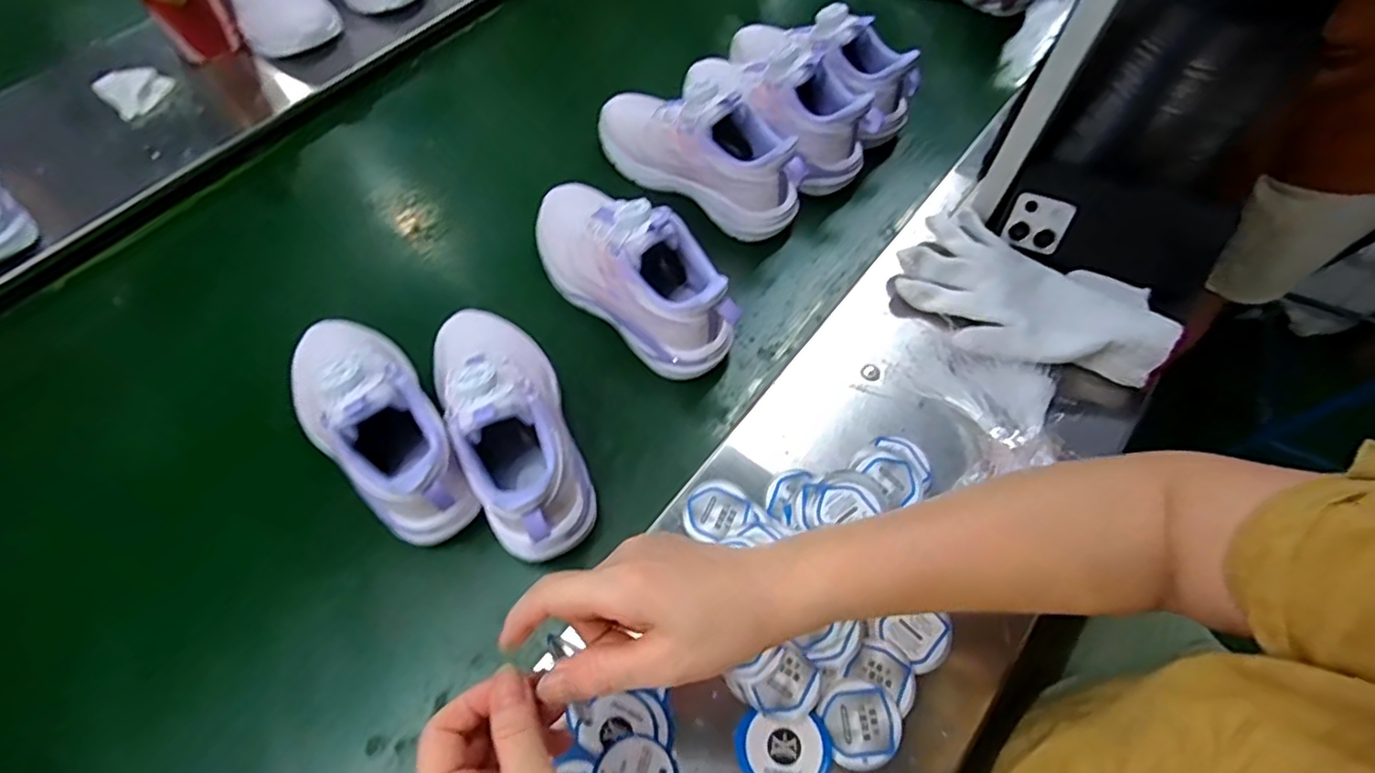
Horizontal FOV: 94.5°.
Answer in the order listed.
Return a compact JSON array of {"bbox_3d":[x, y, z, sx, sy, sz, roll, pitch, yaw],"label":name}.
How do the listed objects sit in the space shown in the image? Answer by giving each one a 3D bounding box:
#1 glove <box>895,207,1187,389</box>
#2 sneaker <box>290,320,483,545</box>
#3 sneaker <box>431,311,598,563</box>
[{"bbox_3d":[0.281,-0.072,0.521,0.203,0.034,0.135,29,64,14],"label":"glove"},{"bbox_3d":[-0.226,0.018,0.463,0.081,0.111,0.212,-38,68,-20],"label":"sneaker"},{"bbox_3d":[-0.129,0.020,0.465,0.075,0.110,0.209,-21,64,-12],"label":"sneaker"}]

